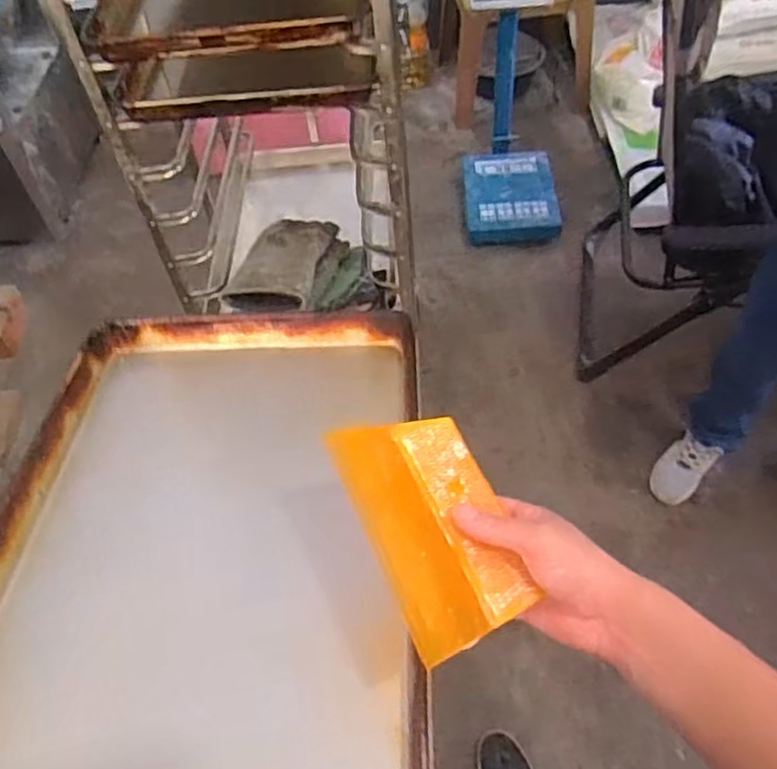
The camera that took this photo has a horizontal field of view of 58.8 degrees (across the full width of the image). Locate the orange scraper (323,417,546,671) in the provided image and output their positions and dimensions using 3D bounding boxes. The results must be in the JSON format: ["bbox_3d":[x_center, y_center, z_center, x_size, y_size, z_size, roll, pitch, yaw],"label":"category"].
[{"bbox_3d":[0.036,0.097,0.516,0.105,0.031,0.184,-21,53,-11],"label":"orange scraper"}]

